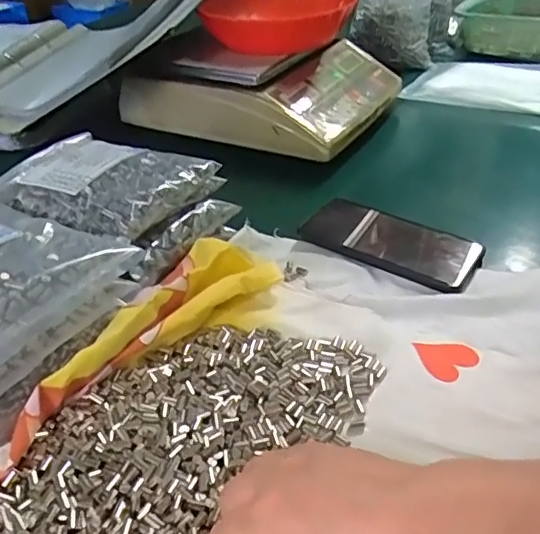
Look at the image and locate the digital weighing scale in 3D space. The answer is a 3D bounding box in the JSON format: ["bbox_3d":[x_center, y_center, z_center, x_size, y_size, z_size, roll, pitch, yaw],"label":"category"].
[{"bbox_3d":[-0.002,-0.269,0.798,0.320,0.085,0.266,16,41,24],"label":"digital weighing scale"}]

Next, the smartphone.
[{"bbox_3d":[0.110,-0.028,0.529,0.169,0.012,0.073,23,44,30],"label":"smartphone"}]

